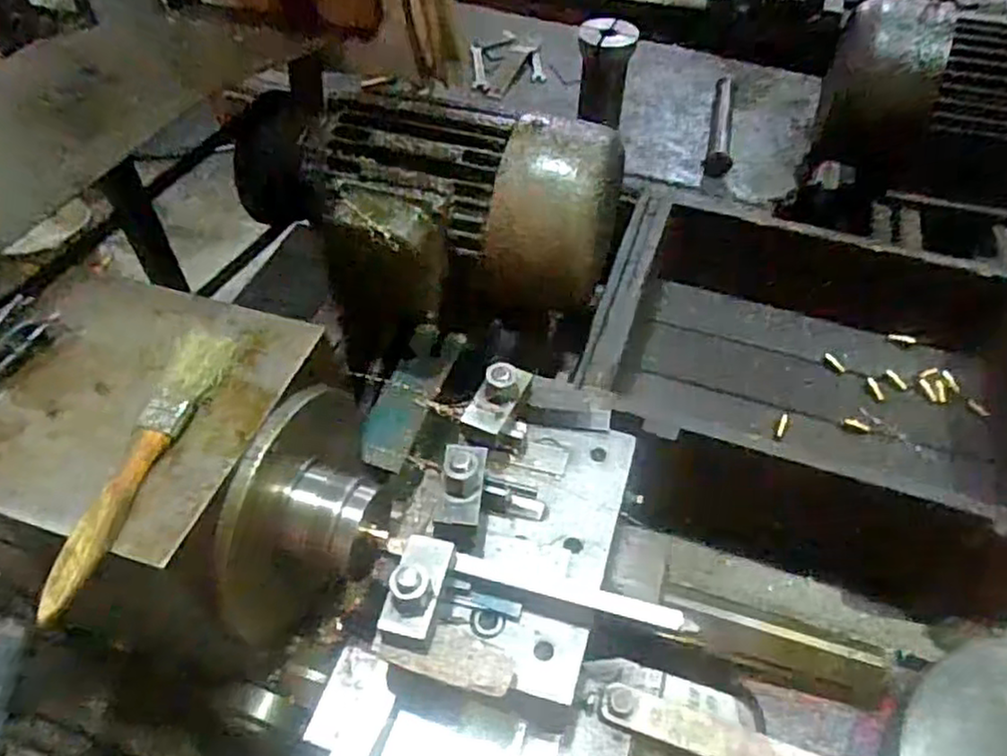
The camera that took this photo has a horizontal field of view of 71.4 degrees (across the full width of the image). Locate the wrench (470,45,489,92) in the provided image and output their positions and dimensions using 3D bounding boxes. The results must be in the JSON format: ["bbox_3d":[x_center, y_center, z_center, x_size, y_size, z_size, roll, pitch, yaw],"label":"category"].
[{"bbox_3d":[-0.033,-0.415,0.931,0.020,0.014,0.113,-3,50,-3],"label":"wrench"}]

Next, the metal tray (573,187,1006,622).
[{"bbox_3d":[0.303,0.001,0.656,0.427,0.150,0.340,14,51,11],"label":"metal tray"}]

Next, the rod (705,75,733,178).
[{"bbox_3d":[0.258,-0.299,0.819,0.027,0.022,0.180,12,51,9],"label":"rod"}]

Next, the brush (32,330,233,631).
[{"bbox_3d":[-0.173,0.036,0.333,0.028,0.010,0.157,10,51,8],"label":"brush"}]

